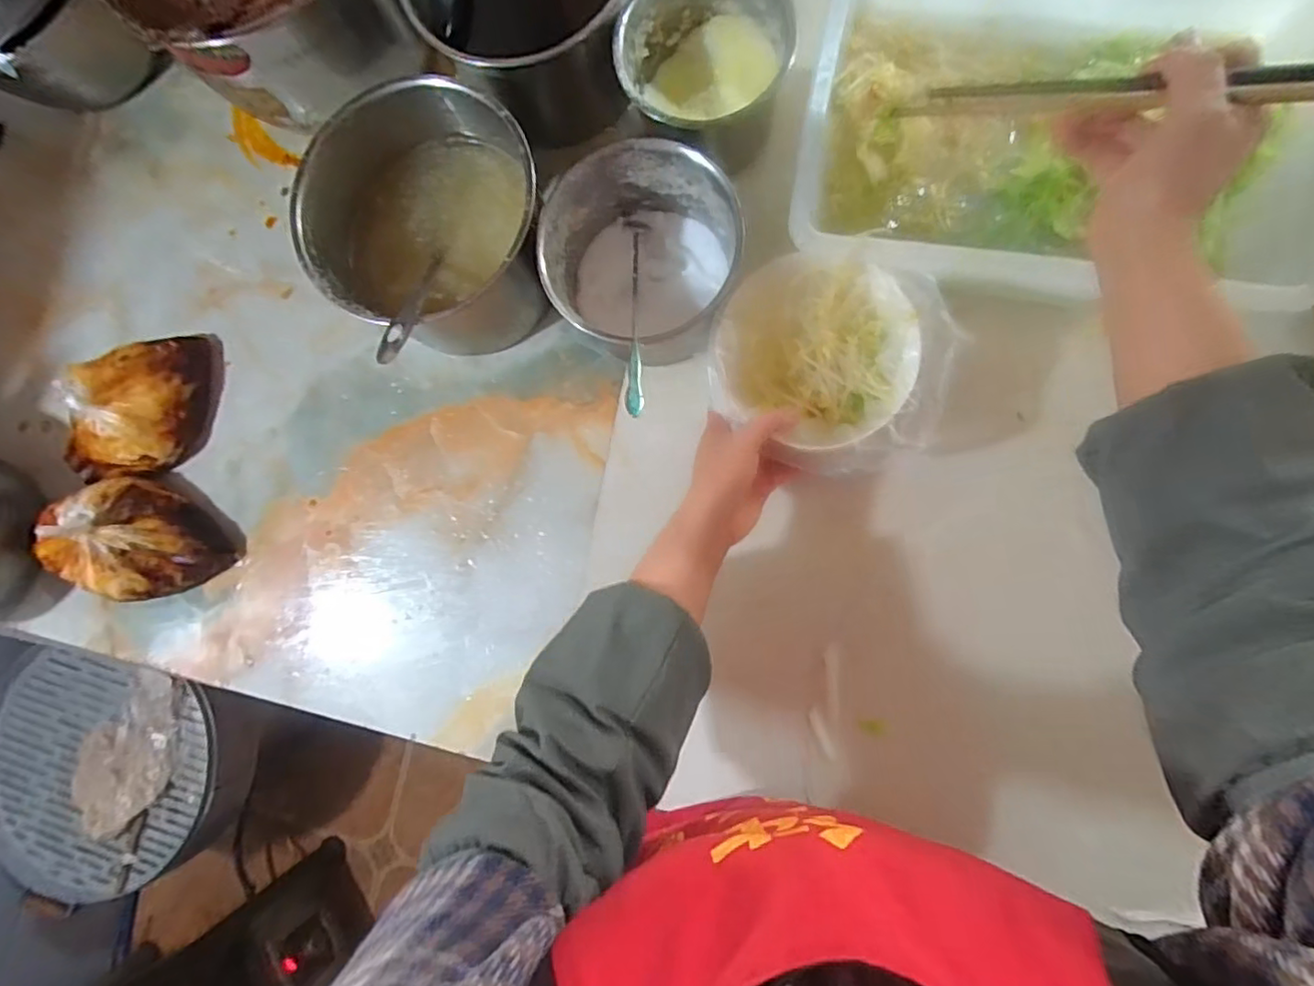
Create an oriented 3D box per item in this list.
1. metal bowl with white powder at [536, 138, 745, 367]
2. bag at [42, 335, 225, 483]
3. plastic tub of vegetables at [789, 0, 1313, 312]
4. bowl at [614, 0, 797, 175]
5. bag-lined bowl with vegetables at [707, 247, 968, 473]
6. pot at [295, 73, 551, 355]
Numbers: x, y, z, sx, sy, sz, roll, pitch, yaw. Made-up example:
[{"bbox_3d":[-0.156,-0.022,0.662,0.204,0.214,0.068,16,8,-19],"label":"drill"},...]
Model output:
[{"bbox_3d":[-0.011,-0.195,0.525,0.151,0.101,0.148,-1,86,9],"label":"metal bowl with white powder"},{"bbox_3d":[-0.521,-0.089,0.608,0.133,0.075,0.151,3,86,9],"label":"bag"},{"bbox_3d":[0.300,-0.281,0.469,0.356,0.100,0.273,12,88,9],"label":"plastic tub of vegetables"},{"bbox_3d":[0.044,-0.366,0.533,0.136,0.099,0.121,10,87,9],"label":"bowl"},{"bbox_3d":[0.130,-0.102,0.486,0.180,0.057,0.158,16,87,9],"label":"bag-lined bowl with vegetables"},{"bbox_3d":[-0.186,-0.229,0.545,0.196,0.123,0.190,-1,86,9],"label":"pot"}]

